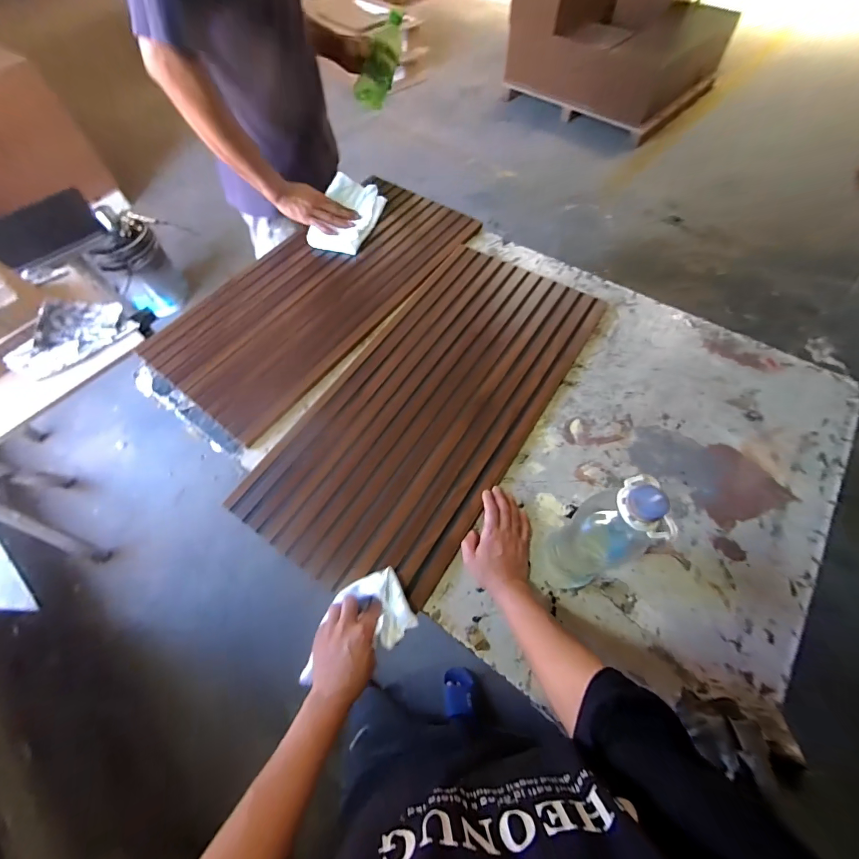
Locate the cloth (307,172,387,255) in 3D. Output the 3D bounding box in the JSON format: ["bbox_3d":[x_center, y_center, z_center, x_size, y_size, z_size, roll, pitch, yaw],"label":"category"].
[{"bbox_3d":[-0.199,-0.535,0.942,0.138,0.073,0.209,20,65,11],"label":"cloth"}]

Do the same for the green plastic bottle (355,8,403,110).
[{"bbox_3d":[-0.123,-0.965,1.006,0.076,0.201,0.077,-1,54,-42],"label":"green plastic bottle"}]

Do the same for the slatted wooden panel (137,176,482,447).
[{"bbox_3d":[-0.248,-0.339,0.876,0.379,0.016,0.744,34,68,17],"label":"slatted wooden panel"}]

